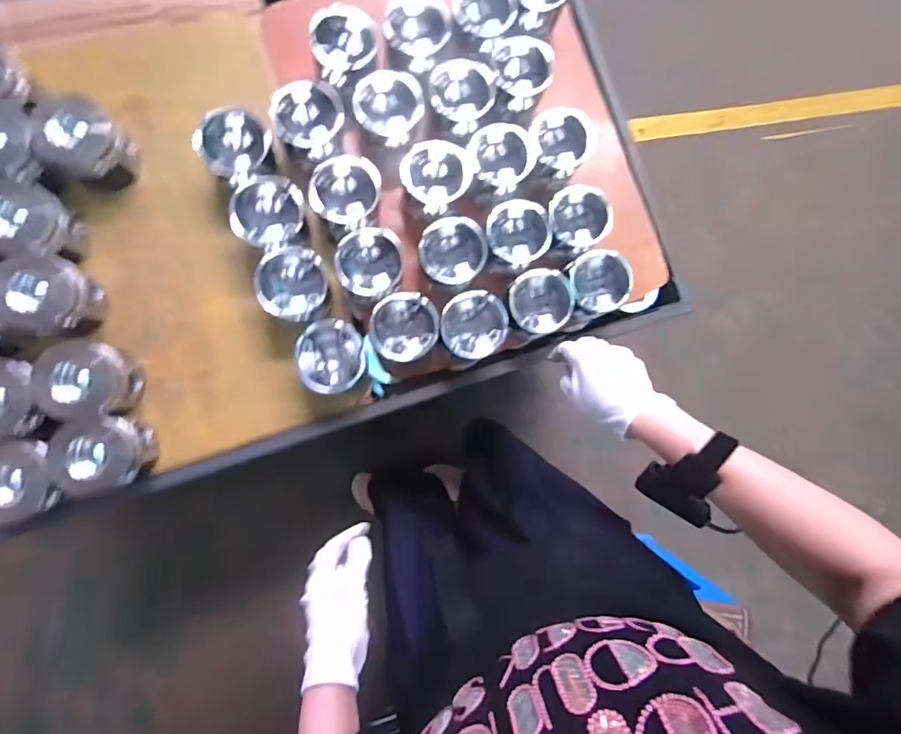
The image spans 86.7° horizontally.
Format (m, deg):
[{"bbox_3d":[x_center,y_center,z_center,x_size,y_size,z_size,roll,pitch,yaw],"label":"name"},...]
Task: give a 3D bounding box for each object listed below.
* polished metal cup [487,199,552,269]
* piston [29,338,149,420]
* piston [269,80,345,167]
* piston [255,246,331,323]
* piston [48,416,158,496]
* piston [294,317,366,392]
[{"bbox_3d":[0.097,-0.199,0.737,0.094,0.086,0.094,1,85,-7],"label":"polished metal cup"},{"bbox_3d":[-0.484,0.019,0.642,0.088,0.093,0.101,-11,86,-8],"label":"piston"},{"bbox_3d":[-0.210,-0.354,0.702,0.095,0.070,0.096,1,85,-7],"label":"piston"},{"bbox_3d":[-0.219,-0.116,0.681,0.090,0.072,0.097,1,85,-7],"label":"piston"},{"bbox_3d":[-0.458,0.116,0.647,0.099,0.105,0.090,1,85,-7],"label":"piston"},{"bbox_3d":[-0.170,-0.012,0.693,0.088,0.092,0.098,-11,86,-8],"label":"piston"}]

